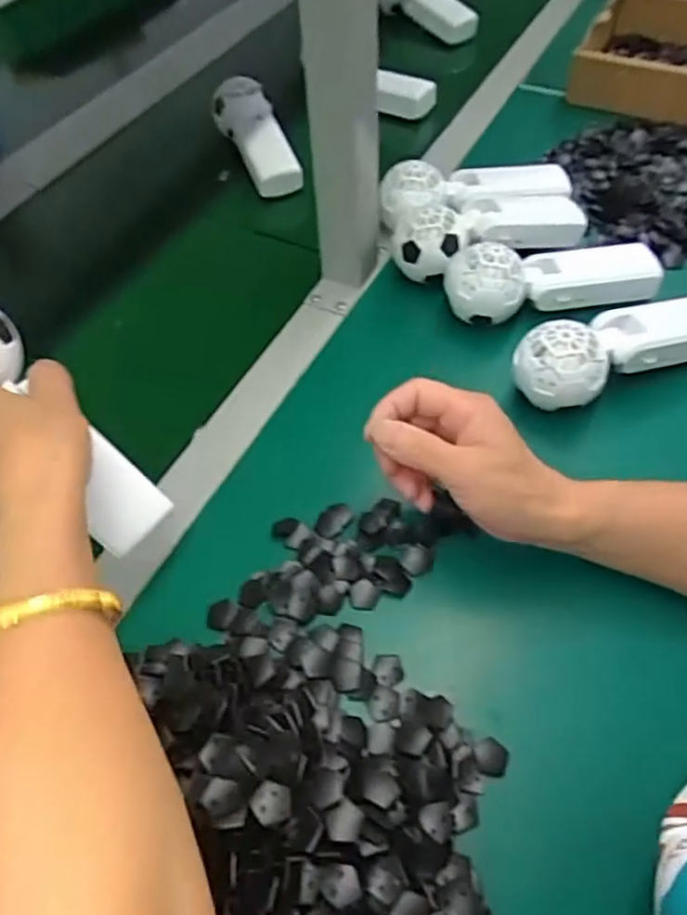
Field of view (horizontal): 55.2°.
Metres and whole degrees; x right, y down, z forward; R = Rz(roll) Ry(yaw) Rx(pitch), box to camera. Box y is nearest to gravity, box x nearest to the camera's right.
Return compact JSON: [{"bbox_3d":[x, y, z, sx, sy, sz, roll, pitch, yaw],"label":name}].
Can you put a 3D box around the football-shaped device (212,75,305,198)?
[{"bbox_3d":[-0.092,-0.338,0.688,0.057,0.062,0.144,-17,50,-10],"label":"football-shaped device"}]

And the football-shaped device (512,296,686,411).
[{"bbox_3d":[0.207,-0.082,0.474,0.167,0.051,0.048,-18,50,-11],"label":"football-shaped device"}]

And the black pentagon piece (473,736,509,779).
[{"bbox_3d":[0.078,0.158,0.348,0.018,0.004,0.019,3,49,7],"label":"black pentagon piece"}]

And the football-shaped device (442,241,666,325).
[{"bbox_3d":[0.169,-0.150,0.523,0.172,0.052,0.053,-9,49,-3],"label":"football-shaped device"}]

